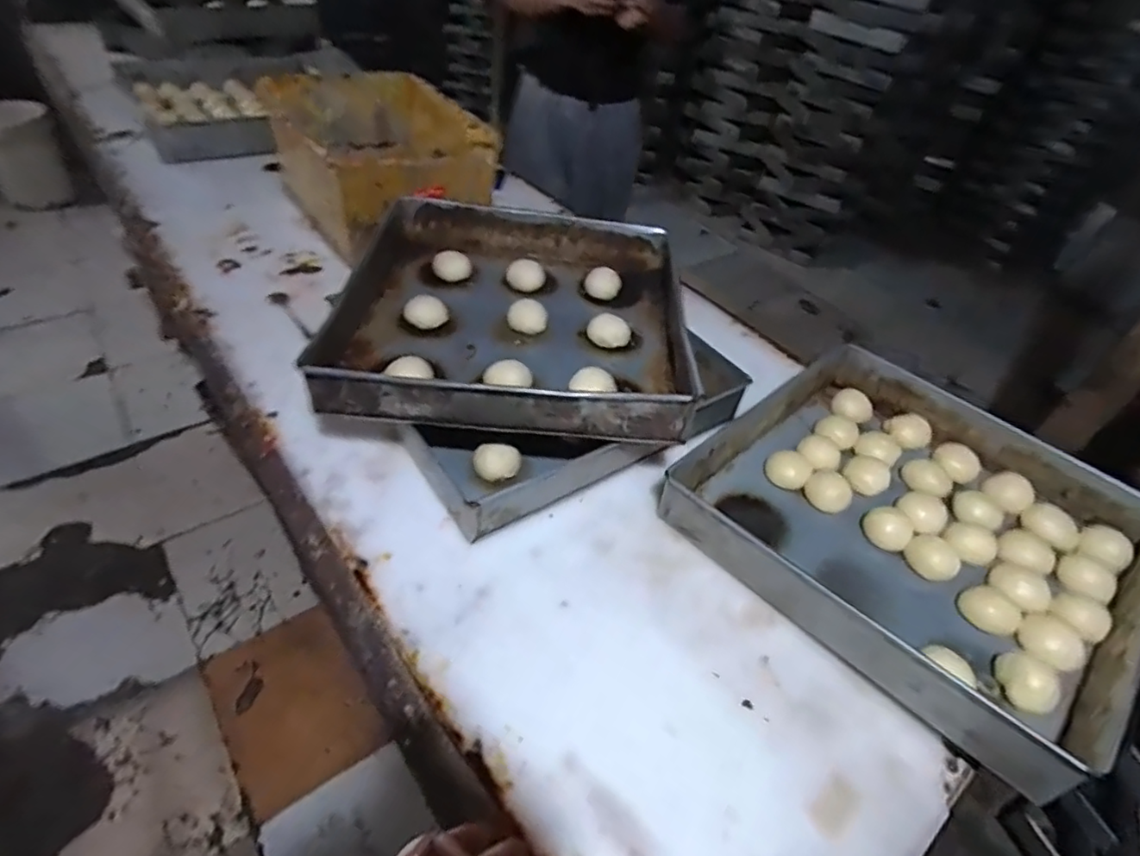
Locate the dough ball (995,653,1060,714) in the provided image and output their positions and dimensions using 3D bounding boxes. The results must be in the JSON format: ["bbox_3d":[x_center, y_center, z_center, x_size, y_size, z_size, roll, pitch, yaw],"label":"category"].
[{"bbox_3d":[0.420,0.233,0.553,0.042,0.027,0.049,9,45,1],"label":"dough ball"}]

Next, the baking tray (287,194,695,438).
[{"bbox_3d":[-0.067,-0.157,0.778,0.405,0.095,0.433,5,45,-3],"label":"baking tray"}]

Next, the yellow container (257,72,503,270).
[{"bbox_3d":[-0.328,-0.463,1.064,0.283,0.186,0.386,-24,53,-28],"label":"yellow container"}]

